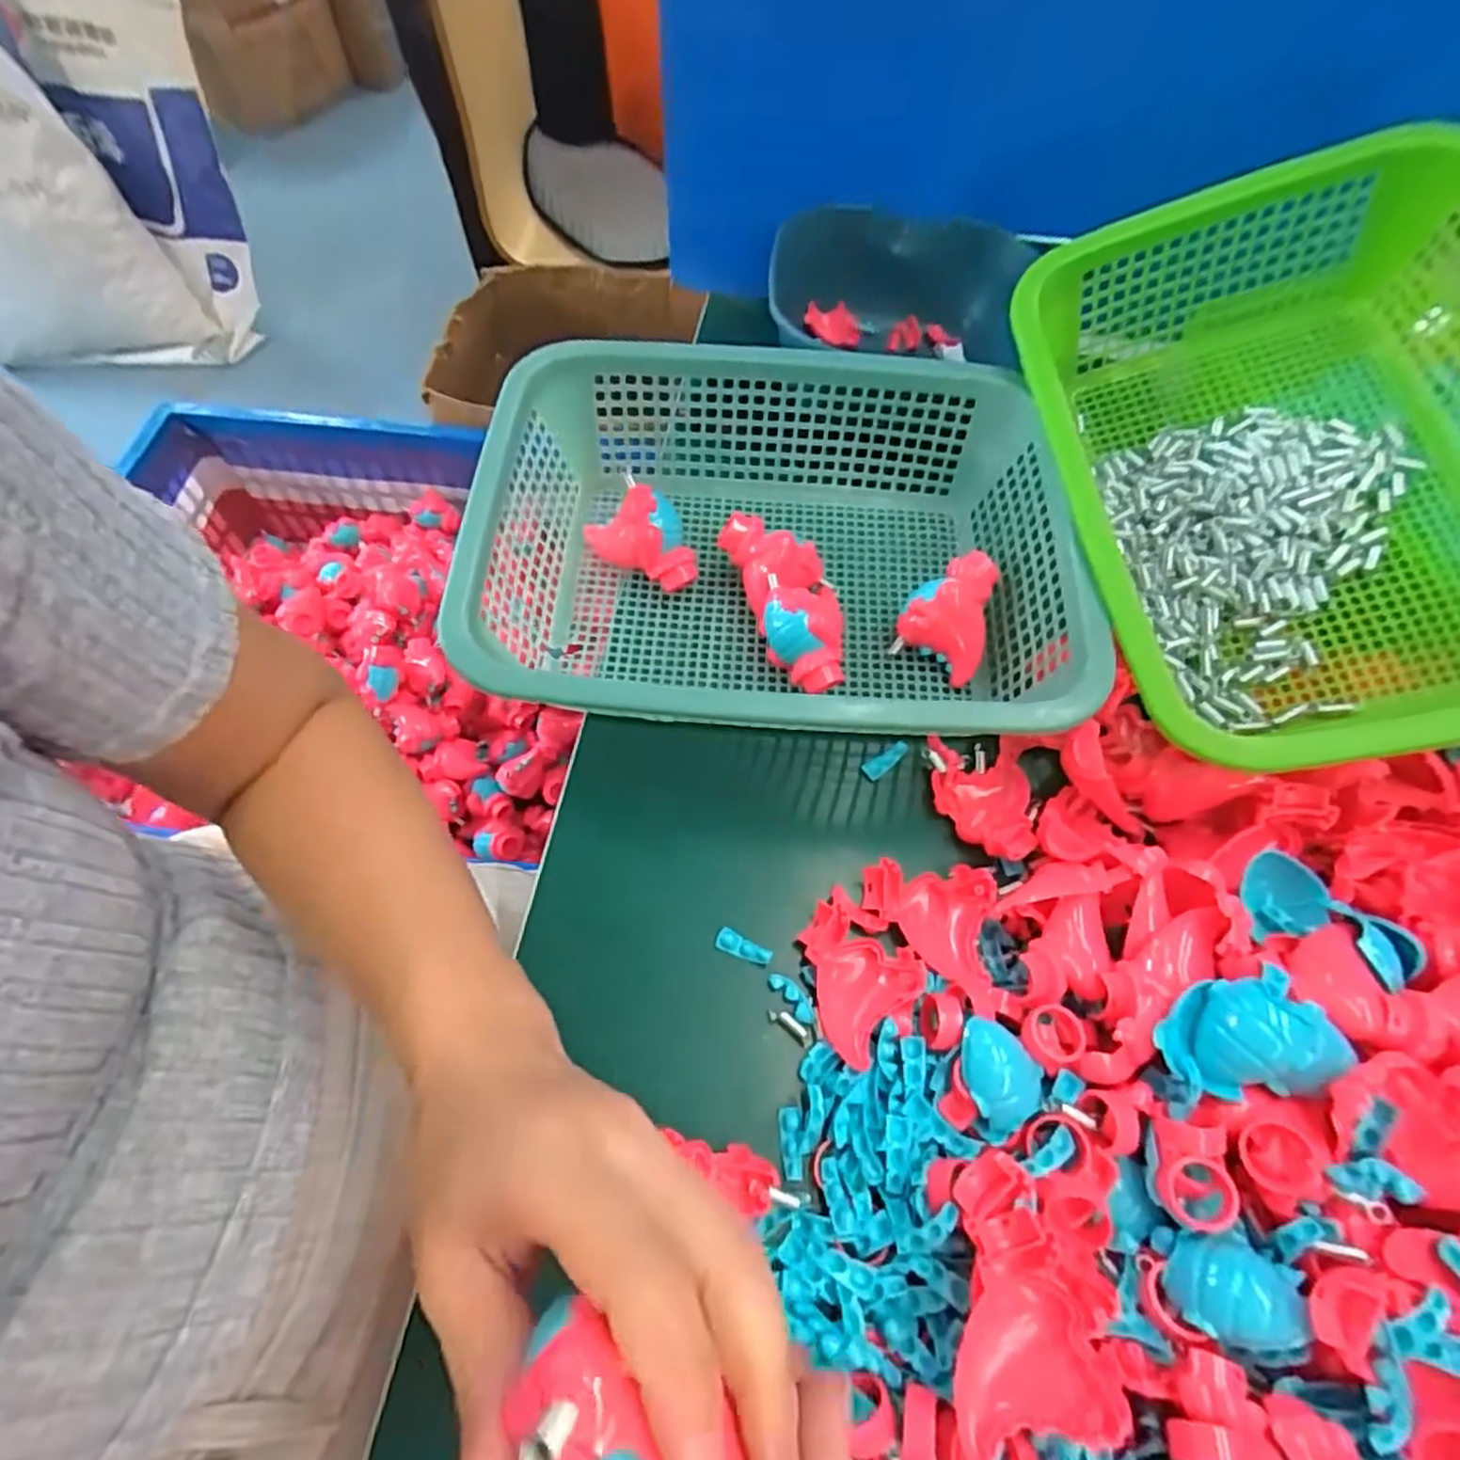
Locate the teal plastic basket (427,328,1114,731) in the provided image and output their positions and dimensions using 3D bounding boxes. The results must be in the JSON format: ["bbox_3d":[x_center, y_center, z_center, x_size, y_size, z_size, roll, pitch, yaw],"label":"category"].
[{"bbox_3d":[0.030,-0.103,0.461,0.327,0.107,0.261,4,60,0],"label":"teal plastic basket"}]

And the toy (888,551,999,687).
[{"bbox_3d":[0.141,-0.074,0.469,0.056,0.048,0.065,25,63,12],"label":"toy"}]

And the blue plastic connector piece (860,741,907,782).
[{"bbox_3d":[0.094,0.018,0.450,0.030,0.011,0.011,-33,67,-19],"label":"blue plastic connector piece"}]

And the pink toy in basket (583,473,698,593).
[{"bbox_3d":[-0.059,-0.124,0.480,0.066,0.044,0.060,-12,61,-9],"label":"pink toy in basket"}]

